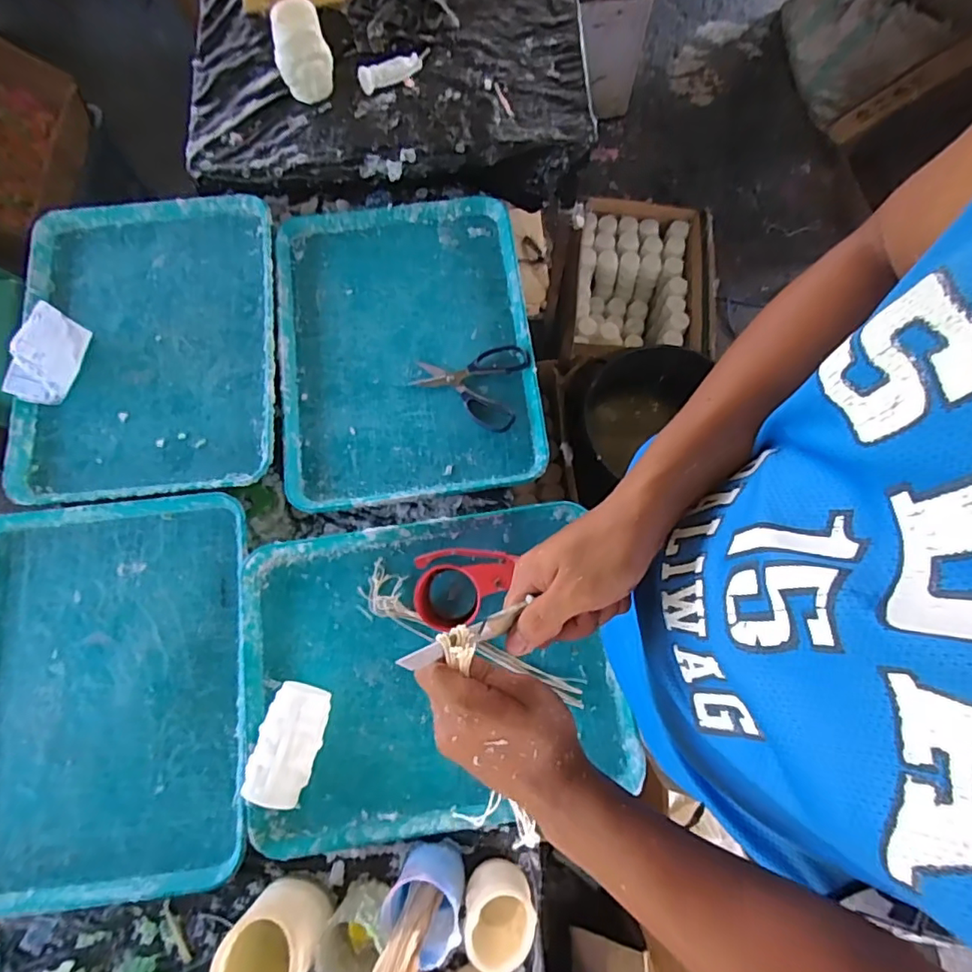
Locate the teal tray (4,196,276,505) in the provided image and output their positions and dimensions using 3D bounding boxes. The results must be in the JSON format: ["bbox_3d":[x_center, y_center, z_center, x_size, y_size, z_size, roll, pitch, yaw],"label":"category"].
[{"bbox_3d":[-0.461,-0.198,0.757,0.340,0.030,0.423,-5,76,-1],"label":"teal tray"}]

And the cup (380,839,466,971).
[{"bbox_3d":[-0.057,0.416,0.564,0.076,0.095,0.071,0,76,0],"label":"cup"}]

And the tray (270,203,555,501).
[{"bbox_3d":[-0.113,-0.195,0.772,0.339,0.030,0.429,-6,76,-2],"label":"tray"}]

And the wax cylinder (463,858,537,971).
[{"bbox_3d":[0.013,0.427,0.562,0.066,0.093,0.061,0,76,0],"label":"wax cylinder"}]

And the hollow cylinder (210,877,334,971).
[{"bbox_3d":[-0.206,0.451,0.549,0.077,0.107,0.091,26,77,6],"label":"hollow cylinder"}]

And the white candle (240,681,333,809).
[{"bbox_3d":[-0.218,0.287,0.621,0.068,0.059,0.118,17,76,4],"label":"white candle"}]

